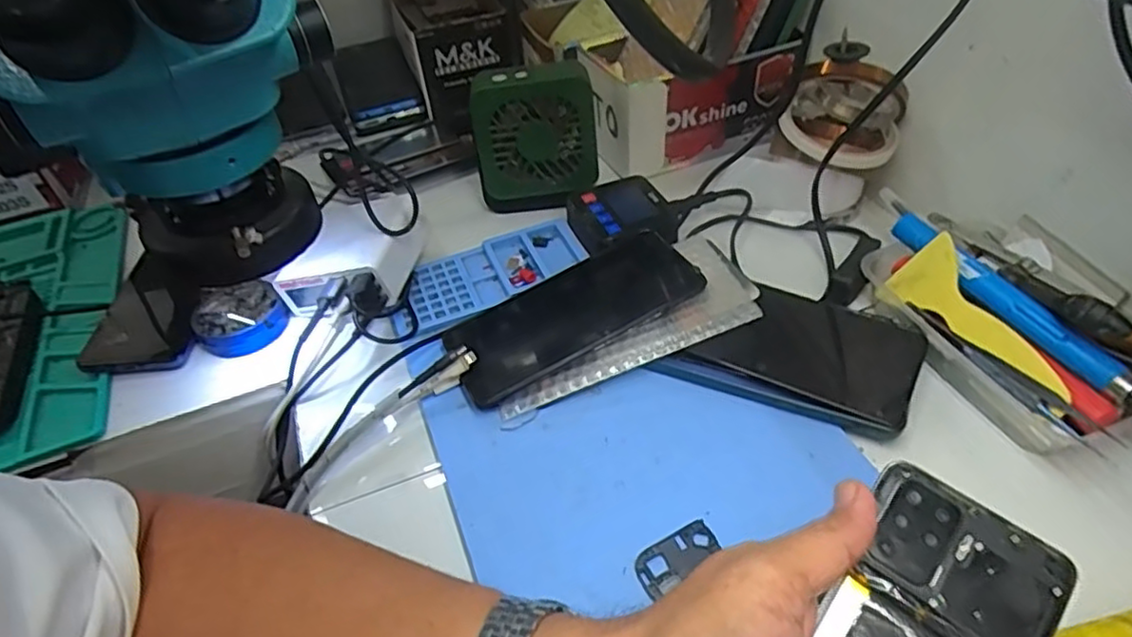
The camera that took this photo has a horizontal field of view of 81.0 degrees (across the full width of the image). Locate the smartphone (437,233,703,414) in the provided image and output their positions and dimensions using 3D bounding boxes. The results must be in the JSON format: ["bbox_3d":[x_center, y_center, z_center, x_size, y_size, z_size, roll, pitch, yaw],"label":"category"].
[{"bbox_3d":[0.004,-0.006,0.435,0.165,0.010,0.072,-29,45,-8],"label":"smartphone"}]

